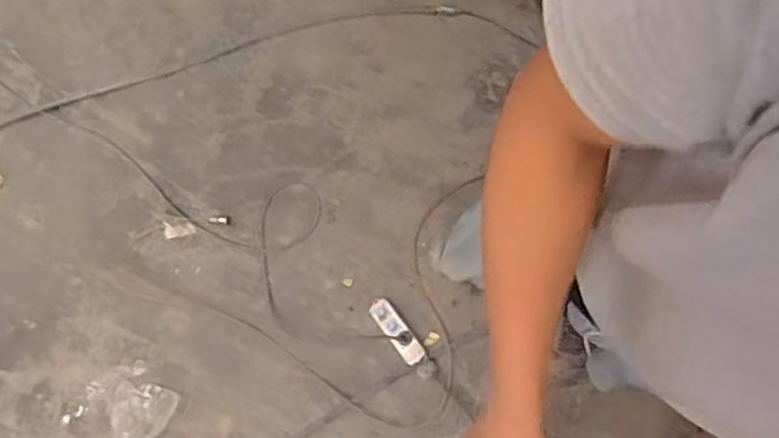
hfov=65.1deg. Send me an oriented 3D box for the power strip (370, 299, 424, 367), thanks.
[{"bbox_3d":[0.018,0.275,1.499,0.055,0.054,0.184,-37,81,-5],"label":"power strip"}]

